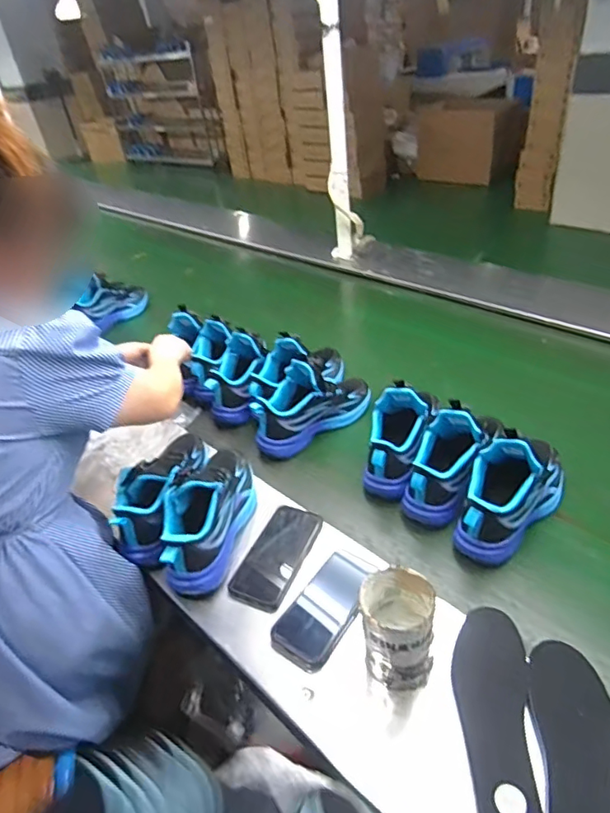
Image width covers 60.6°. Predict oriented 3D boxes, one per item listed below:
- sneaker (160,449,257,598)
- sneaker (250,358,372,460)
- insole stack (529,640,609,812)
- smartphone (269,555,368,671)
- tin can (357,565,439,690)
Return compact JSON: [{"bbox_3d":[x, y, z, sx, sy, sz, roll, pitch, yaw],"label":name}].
[{"bbox_3d":[-0.139,0.152,0.781,0.084,0.147,0.256,2,37,12],"label":"sneaker"},{"bbox_3d":[0.013,-0.015,0.975,0.252,0.133,0.083,-23,39,-21],"label":"sneaker"},{"bbox_3d":[0.273,0.360,0.516,0.084,0.012,0.257,6,39,17],"label":"insole stack"},{"bbox_3d":[0.025,0.262,0.676,0.076,0.018,0.146,31,61,19],"label":"smartphone"},{"bbox_3d":[0.107,0.258,0.605,0.074,0.127,0.087,-3,37,6],"label":"tin can"}]

